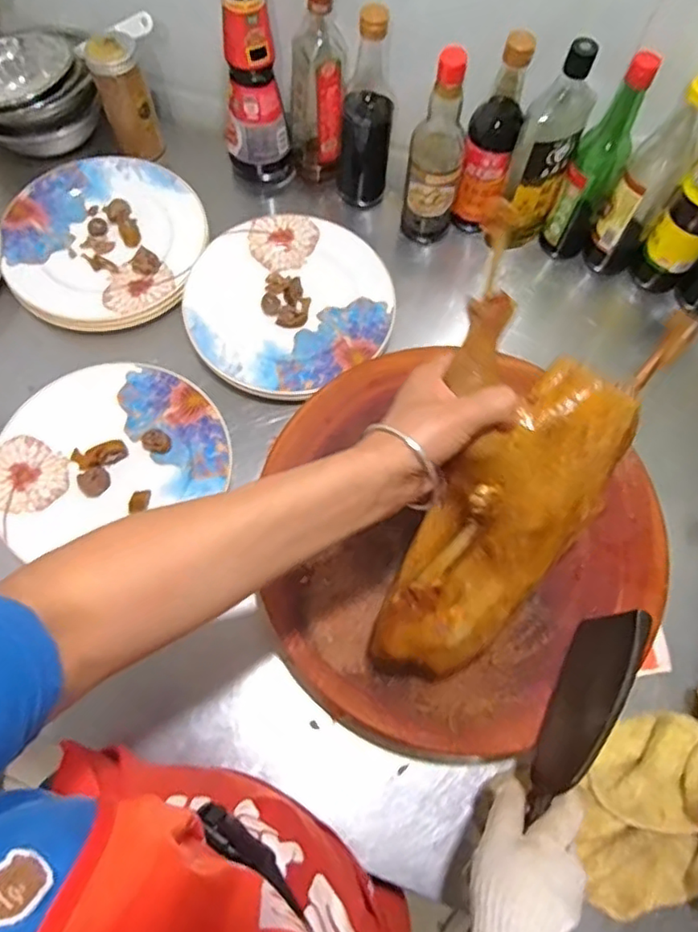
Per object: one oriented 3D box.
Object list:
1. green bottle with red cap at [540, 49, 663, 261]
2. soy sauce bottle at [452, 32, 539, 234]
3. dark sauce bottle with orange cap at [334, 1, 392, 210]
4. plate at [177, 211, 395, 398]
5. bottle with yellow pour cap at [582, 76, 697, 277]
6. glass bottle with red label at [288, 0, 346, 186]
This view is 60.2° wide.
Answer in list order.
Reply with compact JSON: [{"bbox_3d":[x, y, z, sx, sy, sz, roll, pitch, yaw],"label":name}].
[{"bbox_3d":[0.293,-0.353,0.717,0.065,0.244,0.053,27,69,9],"label":"green bottle with red cap"},{"bbox_3d":[0.170,-0.383,0.732,0.055,0.245,0.053,8,67,2],"label":"soy sauce bottle"},{"bbox_3d":[0.019,-0.439,0.753,0.064,0.246,0.058,-1,67,-2],"label":"dark sauce bottle with orange cap"},{"bbox_3d":[-0.077,-0.207,0.750,0.244,0.018,0.247,1,67,-2],"label":"plate"},{"bbox_3d":[0.353,-0.330,0.710,0.062,0.259,0.070,31,70,11],"label":"bottle with yellow pour cap"},{"bbox_3d":[-0.041,-0.469,0.749,0.070,0.245,0.048,-1,67,-2],"label":"glass bottle with red label"}]

